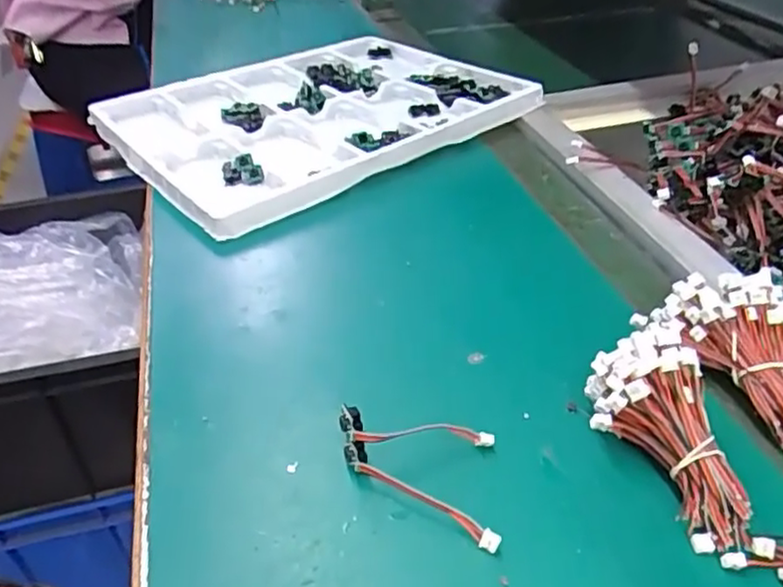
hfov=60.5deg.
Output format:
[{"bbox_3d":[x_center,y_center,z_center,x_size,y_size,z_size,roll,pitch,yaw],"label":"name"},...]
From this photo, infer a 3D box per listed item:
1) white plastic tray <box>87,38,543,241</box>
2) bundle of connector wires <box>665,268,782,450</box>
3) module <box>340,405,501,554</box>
[{"bbox_3d":[-0.077,-0.185,0.668,0.363,0.026,0.292,-27,44,-30],"label":"white plastic tray"},{"bbox_3d":[0.201,0.032,0.362,0.053,0.030,0.111,-10,54,-12],"label":"bundle of connector wires"},{"bbox_3d":[0.012,0.083,0.321,0.075,0.029,0.065,2,37,4],"label":"module"}]

